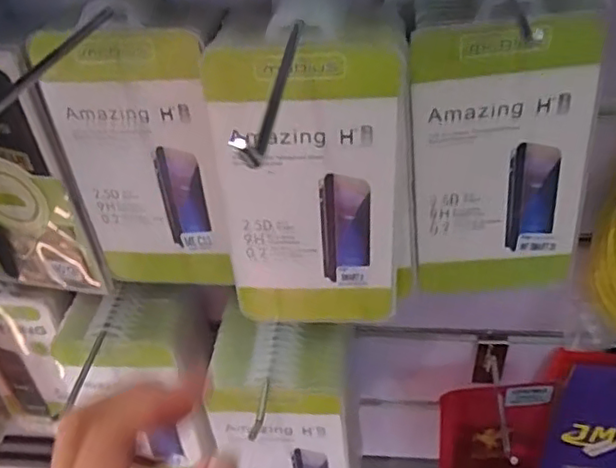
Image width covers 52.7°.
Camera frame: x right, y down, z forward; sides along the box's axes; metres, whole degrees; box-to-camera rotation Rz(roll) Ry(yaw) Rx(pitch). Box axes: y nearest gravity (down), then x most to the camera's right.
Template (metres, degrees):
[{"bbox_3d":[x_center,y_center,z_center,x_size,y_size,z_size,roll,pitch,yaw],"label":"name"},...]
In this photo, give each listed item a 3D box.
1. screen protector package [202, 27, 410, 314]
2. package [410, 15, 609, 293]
[{"bbox_3d":[0.002,-0.019,0.315,0.088,0.163,0.014,-1,41,5],"label":"screen protector package"},{"bbox_3d":[0.100,-0.030,0.329,0.090,0.164,0.008,0,41,6],"label":"package"}]

